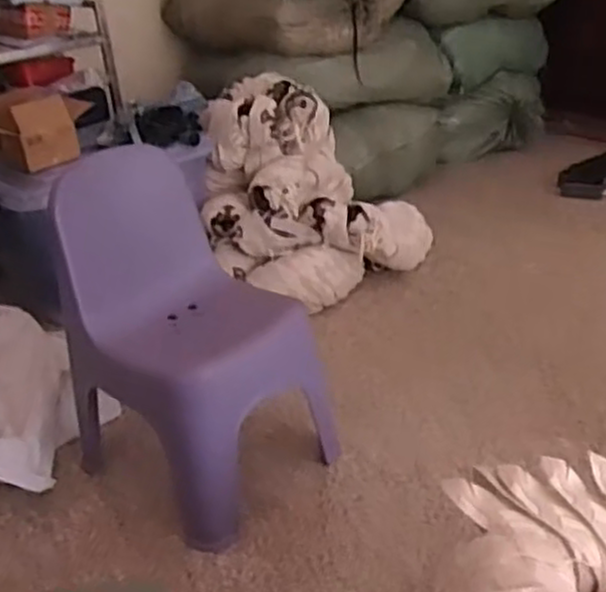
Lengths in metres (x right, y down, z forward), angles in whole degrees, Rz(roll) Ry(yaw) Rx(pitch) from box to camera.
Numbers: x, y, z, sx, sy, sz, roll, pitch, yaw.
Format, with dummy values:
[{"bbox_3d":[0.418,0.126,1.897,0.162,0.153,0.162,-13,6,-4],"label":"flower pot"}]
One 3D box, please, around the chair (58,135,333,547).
[{"bbox_3d":[-0.188,0.051,1.330,0.332,0.571,0.345,18,35,37],"label":"chair"}]

